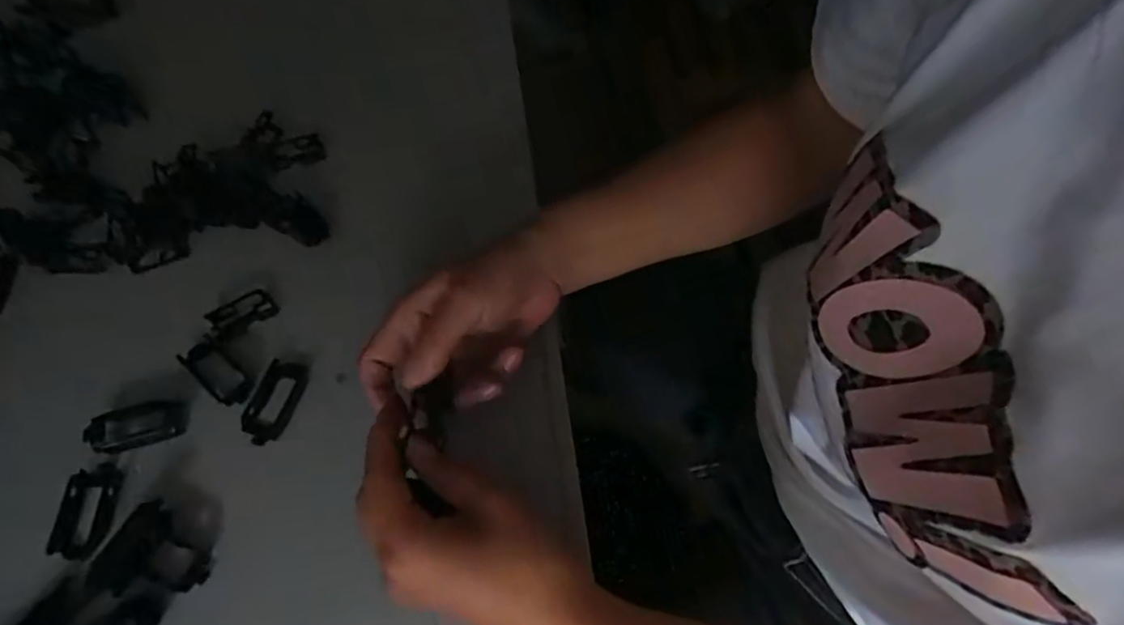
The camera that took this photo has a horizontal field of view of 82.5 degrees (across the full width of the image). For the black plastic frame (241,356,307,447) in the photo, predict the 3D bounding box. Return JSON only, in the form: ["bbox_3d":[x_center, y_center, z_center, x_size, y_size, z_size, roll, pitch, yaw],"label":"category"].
[{"bbox_3d":[-0.171,0.051,0.378,0.024,0.011,0.051,15,60,6],"label":"black plastic frame"}]

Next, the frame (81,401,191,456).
[{"bbox_3d":[-0.245,0.065,0.369,0.053,0.006,0.025,-10,60,-9],"label":"frame"}]

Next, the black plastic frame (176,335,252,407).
[{"bbox_3d":[-0.208,0.036,0.386,0.051,0.006,0.021,39,65,18],"label":"black plastic frame"}]

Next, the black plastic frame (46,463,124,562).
[{"bbox_3d":[-0.257,0.106,0.347,0.023,0.010,0.051,-2,60,-4],"label":"black plastic frame"}]

